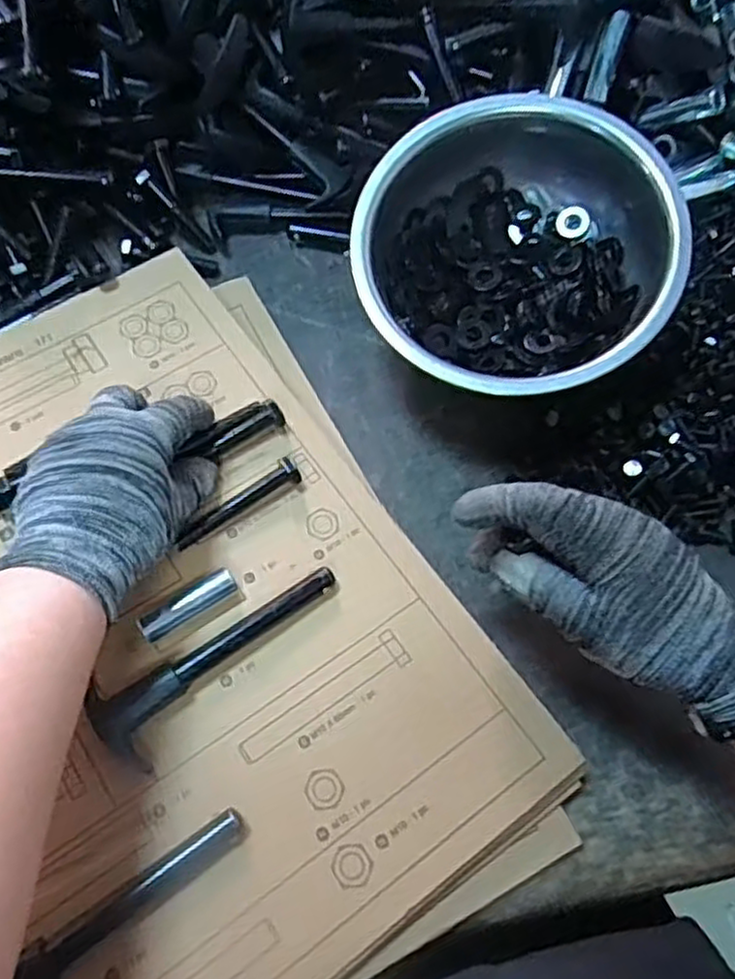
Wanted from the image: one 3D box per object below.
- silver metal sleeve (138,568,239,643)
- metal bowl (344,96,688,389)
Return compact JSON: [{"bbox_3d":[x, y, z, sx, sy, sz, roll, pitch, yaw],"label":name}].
[{"bbox_3d":[-0.088,0.058,0.368,0.049,0.015,0.015,-32,71,-16],"label":"silver metal sleeve"},{"bbox_3d":[0.084,-0.130,0.416,0.174,0.075,0.171,25,75,17],"label":"metal bowl"}]

